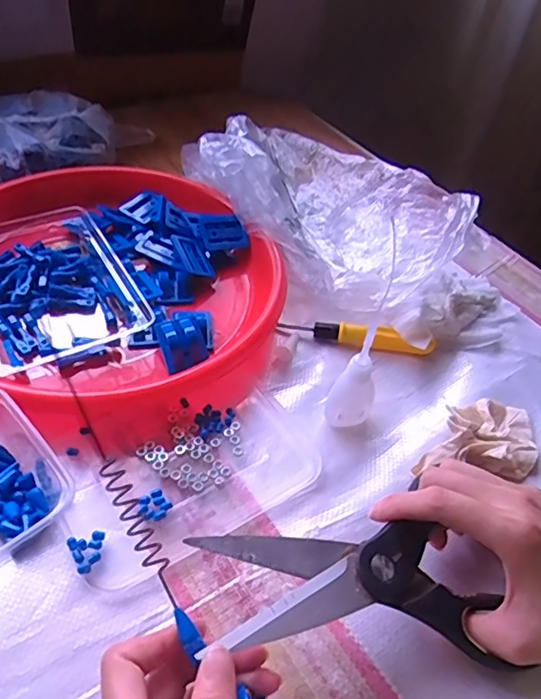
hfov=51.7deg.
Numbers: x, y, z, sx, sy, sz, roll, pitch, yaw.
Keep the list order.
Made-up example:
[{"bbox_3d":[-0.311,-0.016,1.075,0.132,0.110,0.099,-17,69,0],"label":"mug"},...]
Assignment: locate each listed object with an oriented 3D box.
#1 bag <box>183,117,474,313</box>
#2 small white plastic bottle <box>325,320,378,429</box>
[{"bbox_3d":[0.046,-0.140,0.528,0.264,0.107,0.178,34,51,23],"label":"bag"},{"bbox_3d":[0.060,0.022,0.392,0.026,0.089,0.021,-25,54,-28],"label":"small white plastic bottle"}]

